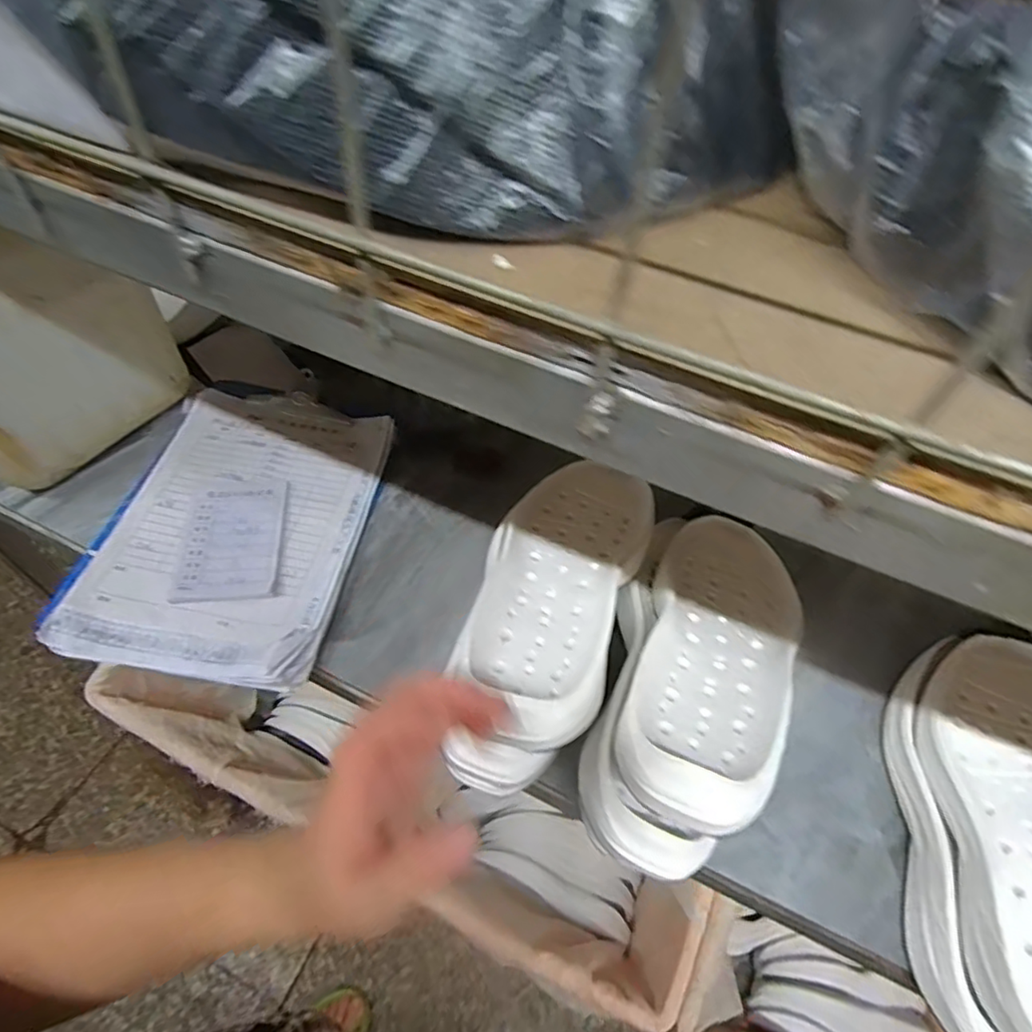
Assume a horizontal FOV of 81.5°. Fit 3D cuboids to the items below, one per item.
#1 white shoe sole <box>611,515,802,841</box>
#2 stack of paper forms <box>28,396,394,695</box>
[{"bbox_3d":[0.144,0.089,0.411,0.108,0.056,0.300,25,32,13],"label":"white shoe sole"},{"bbox_3d":[-0.257,0.002,0.559,0.228,0.021,0.299,9,53,2],"label":"stack of paper forms"}]

